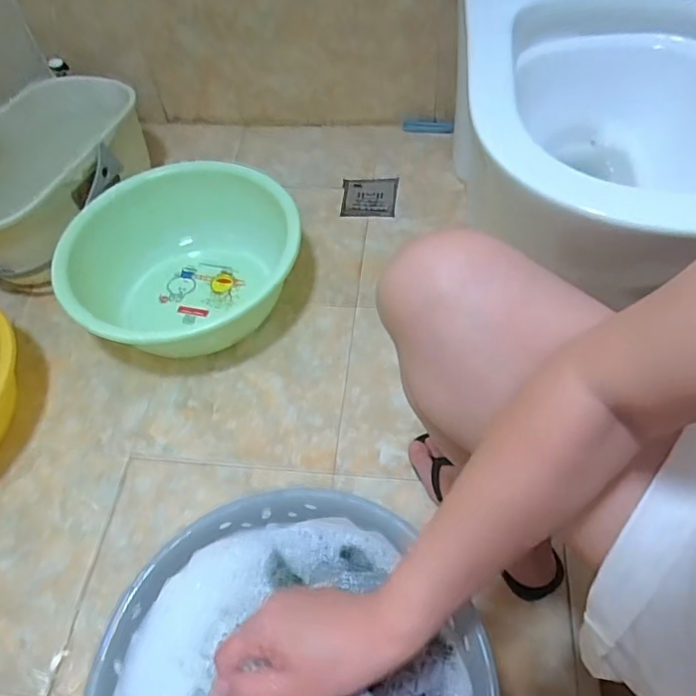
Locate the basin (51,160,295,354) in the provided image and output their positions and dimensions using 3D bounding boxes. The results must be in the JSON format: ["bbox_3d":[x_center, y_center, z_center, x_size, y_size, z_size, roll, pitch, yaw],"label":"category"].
[{"bbox_3d":[-0.251,-0.132,0.839,0.267,0.136,0.335,38,66,26],"label":"basin"}]

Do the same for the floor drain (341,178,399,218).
[{"bbox_3d":[0.039,-0.274,1.011,0.100,0.012,0.089,-2,56,4],"label":"floor drain"}]

